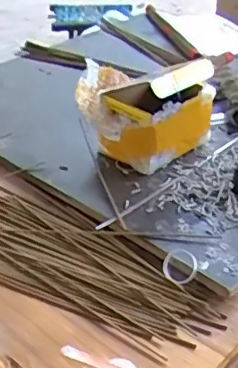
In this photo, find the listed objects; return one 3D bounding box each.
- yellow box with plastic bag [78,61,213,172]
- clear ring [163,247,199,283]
[{"bbox_3d":[0.036,-0.116,0.819,0.178,0.106,0.165,25,43,33],"label":"yellow box with plastic bag"},{"bbox_3d":[0.069,0.091,0.621,0.040,0.012,0.040,-9,62,16],"label":"clear ring"}]

